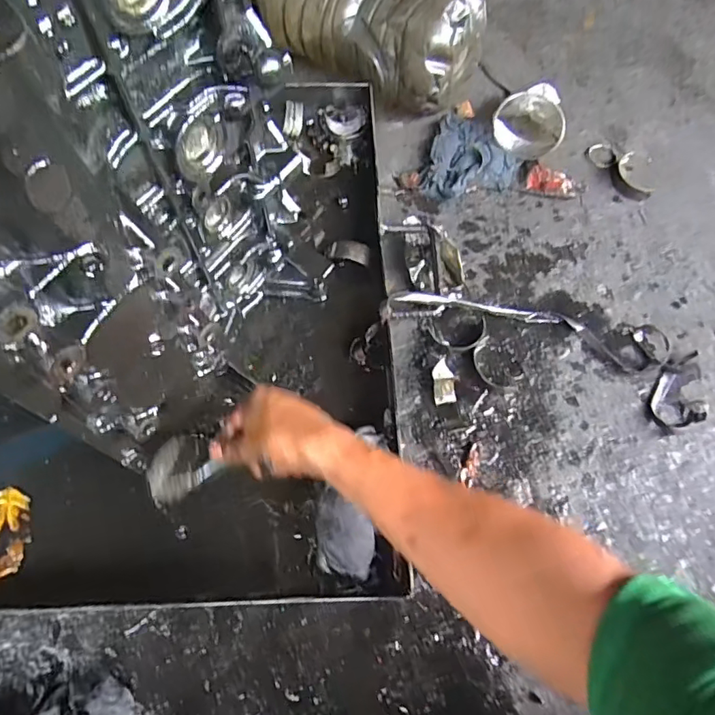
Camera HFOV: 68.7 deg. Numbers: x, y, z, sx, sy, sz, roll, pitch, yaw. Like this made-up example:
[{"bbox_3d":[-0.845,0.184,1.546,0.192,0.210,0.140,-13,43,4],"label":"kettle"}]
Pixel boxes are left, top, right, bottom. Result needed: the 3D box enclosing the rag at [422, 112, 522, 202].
[{"bbox_3d":[0.168,-0.282,0.751,0.126,0.028,0.149,15,66,7],"label":"rag"}]

